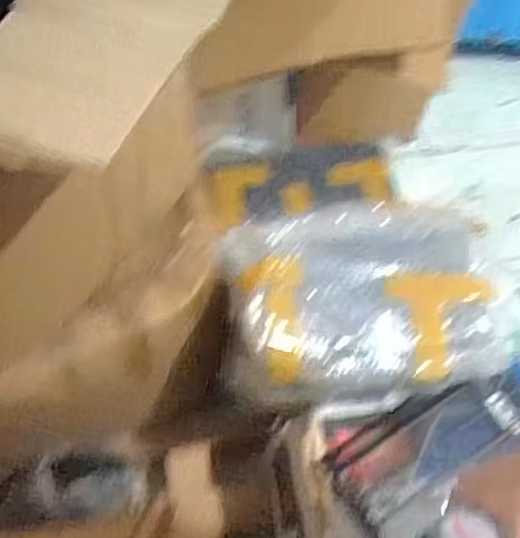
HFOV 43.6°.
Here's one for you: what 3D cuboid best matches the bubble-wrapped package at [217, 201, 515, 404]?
[{"bbox_3d":[0.181,0.023,1.068,0.484,0.131,0.341,-5,59,-6],"label":"bubble-wrapped package"}]

